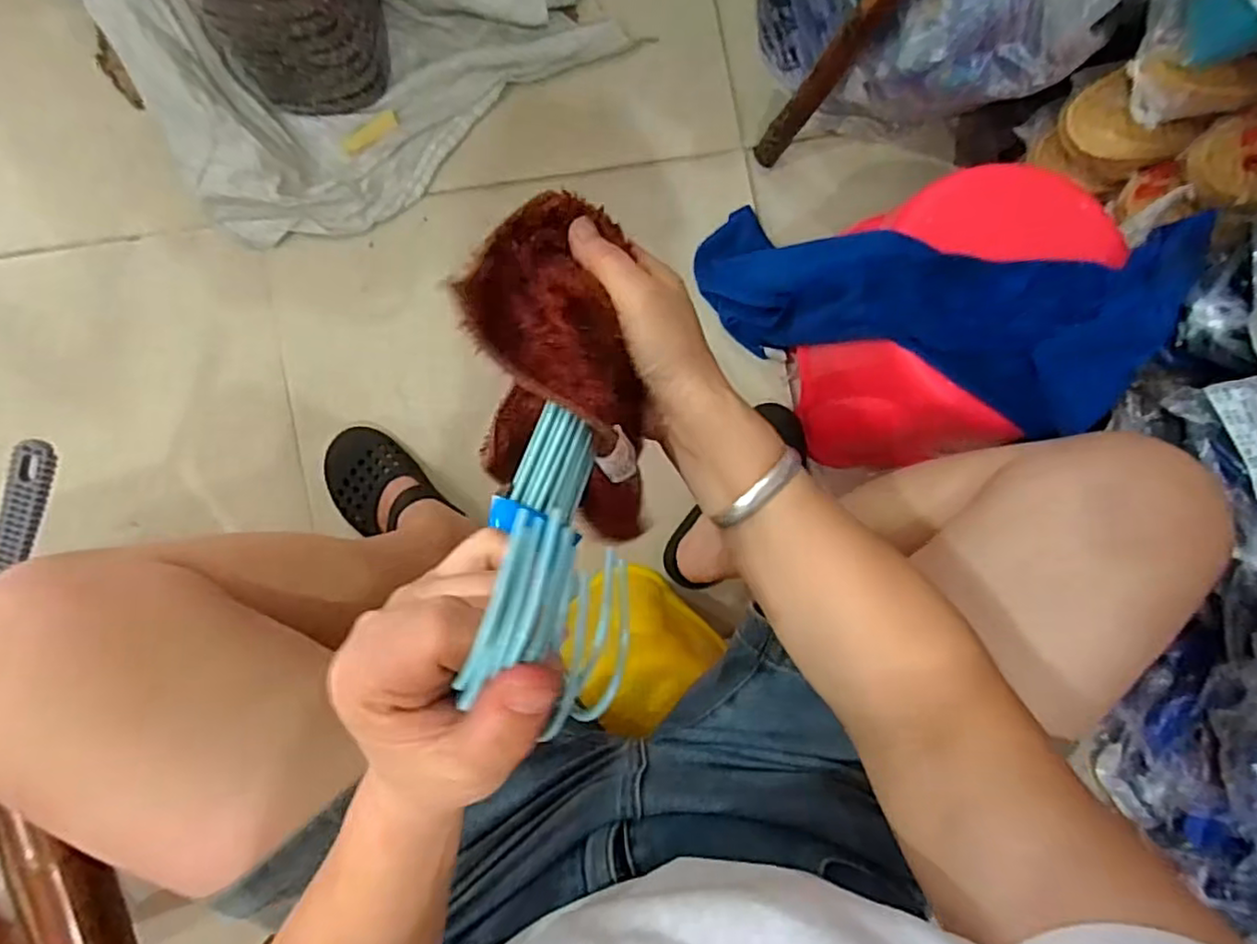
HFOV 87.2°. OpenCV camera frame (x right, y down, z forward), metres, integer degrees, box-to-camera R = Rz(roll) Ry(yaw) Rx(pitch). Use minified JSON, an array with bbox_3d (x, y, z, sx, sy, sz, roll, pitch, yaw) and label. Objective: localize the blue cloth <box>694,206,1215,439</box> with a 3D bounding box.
[{"bbox_3d":[0.260,-0.196,0.659,0.473,0.160,0.225,19,84,34],"label":"blue cloth"}]

